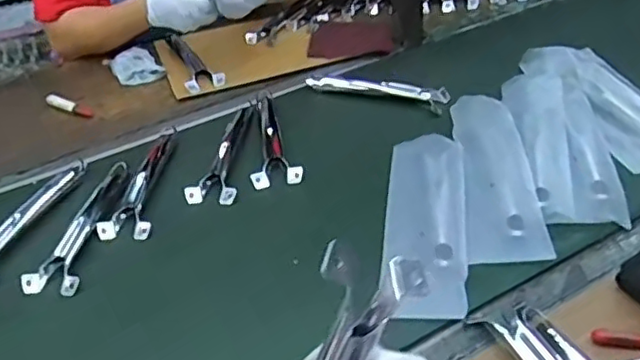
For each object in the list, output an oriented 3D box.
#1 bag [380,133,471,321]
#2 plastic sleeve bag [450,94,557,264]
[{"bbox_3d":[0.120,0.037,0.724,0.089,0.019,0.280,1,37,9],"label":"bag"},{"bbox_3d":[0.214,-0.014,0.773,0.086,0.027,0.294,-1,37,7],"label":"plastic sleeve bag"}]

